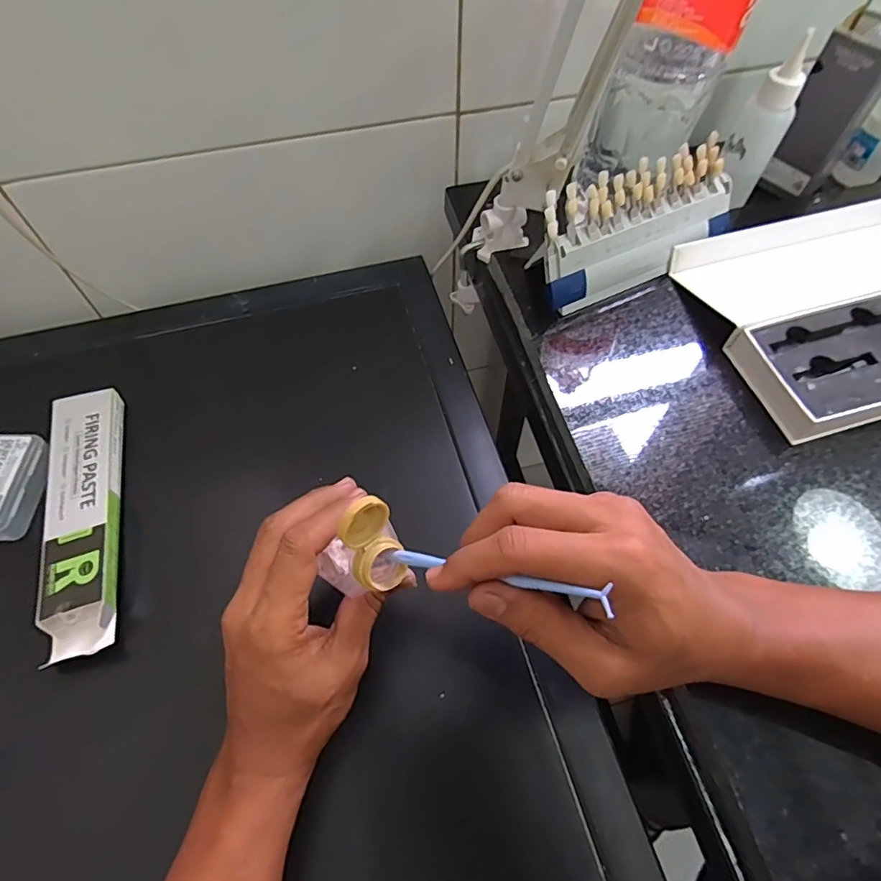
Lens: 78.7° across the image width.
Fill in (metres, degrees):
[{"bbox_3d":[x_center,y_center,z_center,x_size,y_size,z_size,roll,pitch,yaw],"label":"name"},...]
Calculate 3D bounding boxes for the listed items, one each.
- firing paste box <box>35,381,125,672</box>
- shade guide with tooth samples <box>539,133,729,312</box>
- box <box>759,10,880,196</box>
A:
[{"bbox_3d":[-0.270,0.055,0.410,0.050,0.026,0.209,-12,61,-8],"label":"firing paste box"},{"bbox_3d":[0.157,-0.168,0.421,0.170,0.084,0.041,-25,62,-12],"label":"shade guide with tooth samples"},{"bbox_3d":[0.350,-0.295,0.481,0.056,0.129,0.073,34,67,20],"label":"box"}]

